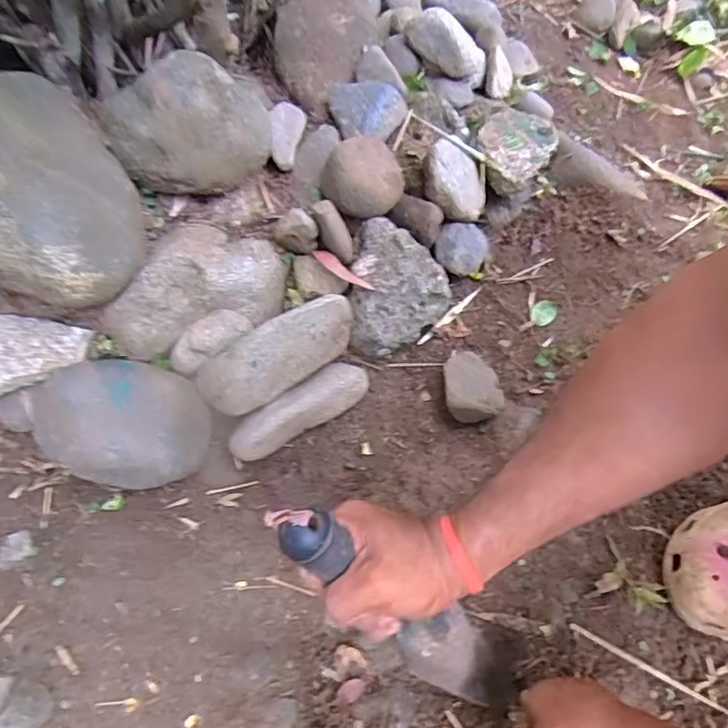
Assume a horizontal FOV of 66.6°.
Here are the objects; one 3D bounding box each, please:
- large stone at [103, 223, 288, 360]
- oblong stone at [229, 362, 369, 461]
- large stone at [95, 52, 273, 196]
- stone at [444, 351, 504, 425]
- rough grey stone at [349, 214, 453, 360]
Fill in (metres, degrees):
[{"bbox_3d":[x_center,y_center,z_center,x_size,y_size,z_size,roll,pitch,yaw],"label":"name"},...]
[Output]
[{"bbox_3d":[-0.173,-0.087,0.565,0.183,0.078,0.107,-20,62,-9],"label":"large stone"},{"bbox_3d":[-0.063,0.046,0.558,0.154,0.048,0.044,-32,64,-15],"label":"oblong stone"},{"bbox_3d":[-0.174,-0.237,0.549,0.154,0.103,0.075,-7,61,-2],"label":"large stone"},{"bbox_3d":[0.112,0.021,0.578,0.061,0.035,0.080,-5,61,-1],"label":"stone"},{"bbox_3d":[0.037,-0.077,0.593,0.104,0.067,0.130,12,62,9],"label":"rough grey stone"}]

